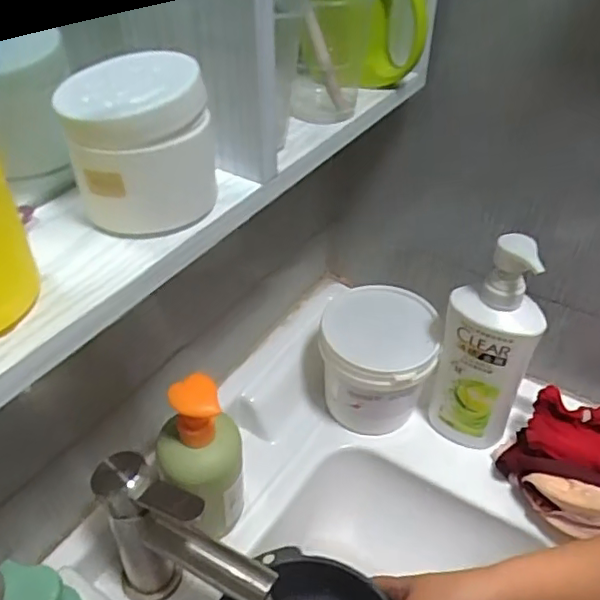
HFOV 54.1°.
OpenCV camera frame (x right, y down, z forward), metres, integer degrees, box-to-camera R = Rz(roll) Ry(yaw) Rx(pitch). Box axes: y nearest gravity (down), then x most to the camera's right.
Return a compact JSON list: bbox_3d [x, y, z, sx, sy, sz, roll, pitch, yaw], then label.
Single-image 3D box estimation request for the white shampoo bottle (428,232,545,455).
[{"bbox_3d":[0.182,0.048,0.574,0.084,0.244,0.050,24,46,26],"label":"white shampoo bottle"}]

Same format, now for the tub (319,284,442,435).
[{"bbox_3d":[0.084,0.072,0.645,0.116,0.123,0.117,0,41,0],"label":"tub"}]

